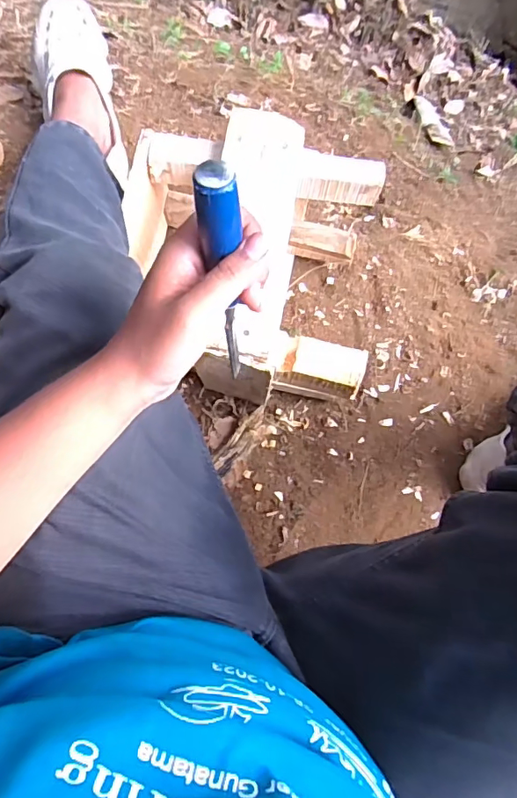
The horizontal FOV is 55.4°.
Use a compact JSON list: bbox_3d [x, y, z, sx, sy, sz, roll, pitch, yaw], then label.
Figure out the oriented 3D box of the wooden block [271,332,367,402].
[{"bbox_3d":[0.063,-0.032,0.515,0.090,0.027,0.054,12,83,-1],"label":"wooden block"}]

